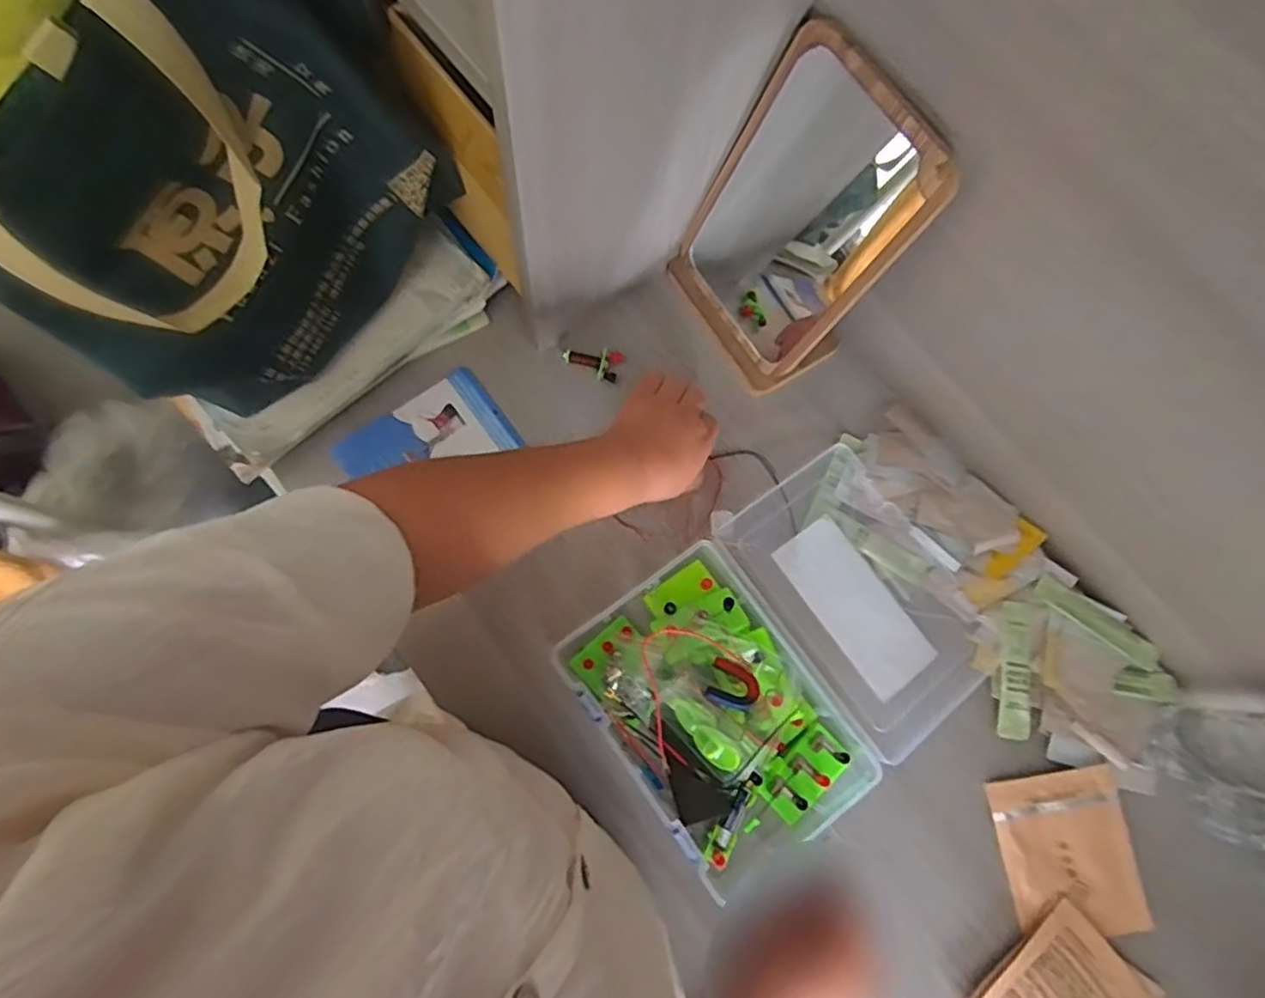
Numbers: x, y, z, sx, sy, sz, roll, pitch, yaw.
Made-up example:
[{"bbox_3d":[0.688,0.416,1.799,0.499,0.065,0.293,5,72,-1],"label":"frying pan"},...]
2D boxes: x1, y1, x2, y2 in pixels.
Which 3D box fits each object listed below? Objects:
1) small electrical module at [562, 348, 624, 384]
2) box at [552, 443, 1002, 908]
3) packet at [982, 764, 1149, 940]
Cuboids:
[{"bbox_3d":[-0.037,-0.126,0.620,0.055,0.011,0.029,9,75,-2],"label":"small electrical module"},{"bbox_3d":[0.127,0.123,0.542,0.315,0.059,0.232,-36,81,-12],"label":"box"},{"bbox_3d":[0.355,0.288,0.542,0.107,0.012,0.121,-6,76,-5],"label":"packet"}]

